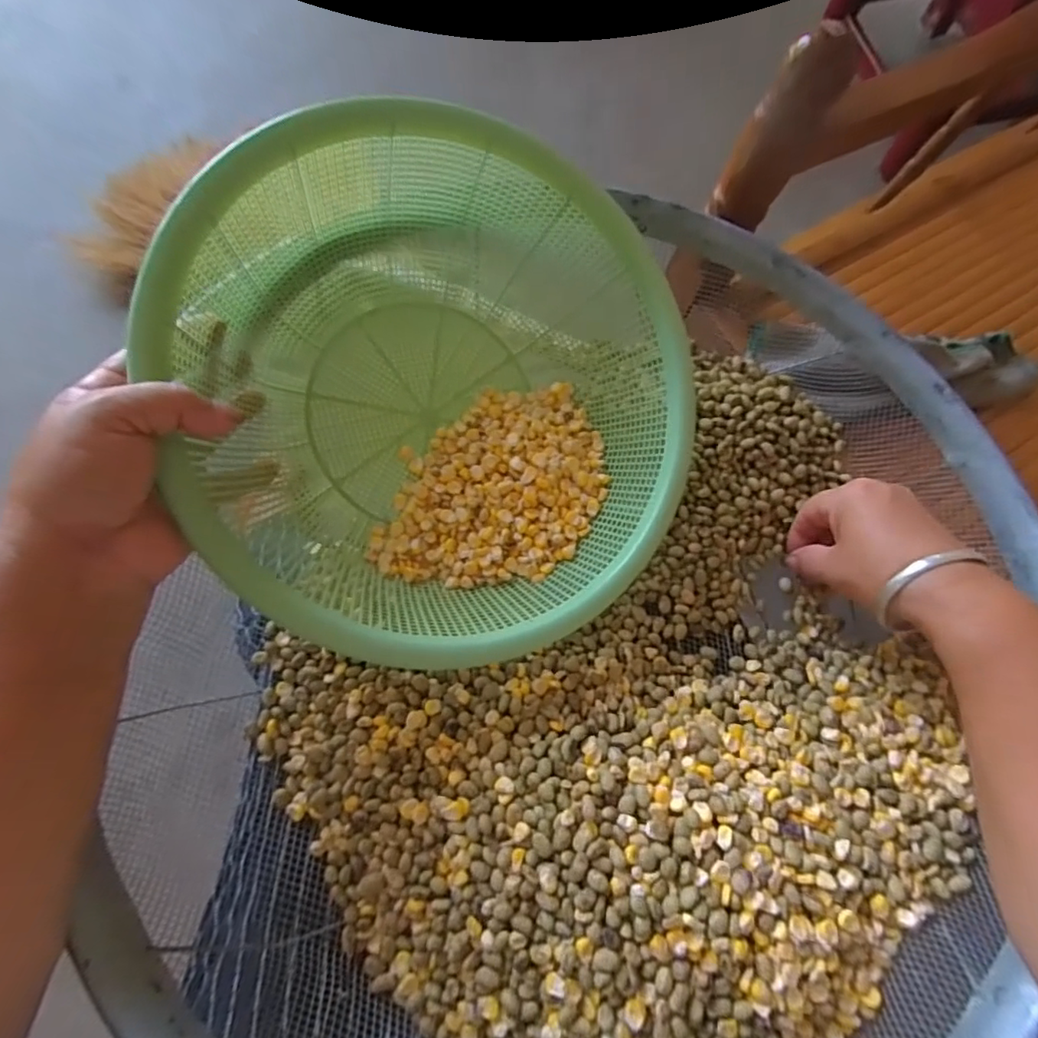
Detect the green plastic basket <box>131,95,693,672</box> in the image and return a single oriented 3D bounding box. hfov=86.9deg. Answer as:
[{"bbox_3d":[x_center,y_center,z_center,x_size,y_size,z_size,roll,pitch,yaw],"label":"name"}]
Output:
[{"bbox_3d":[-0.031,-0.068,0.338,0.313,0.100,0.313,3,89,-21],"label":"green plastic basket"}]

